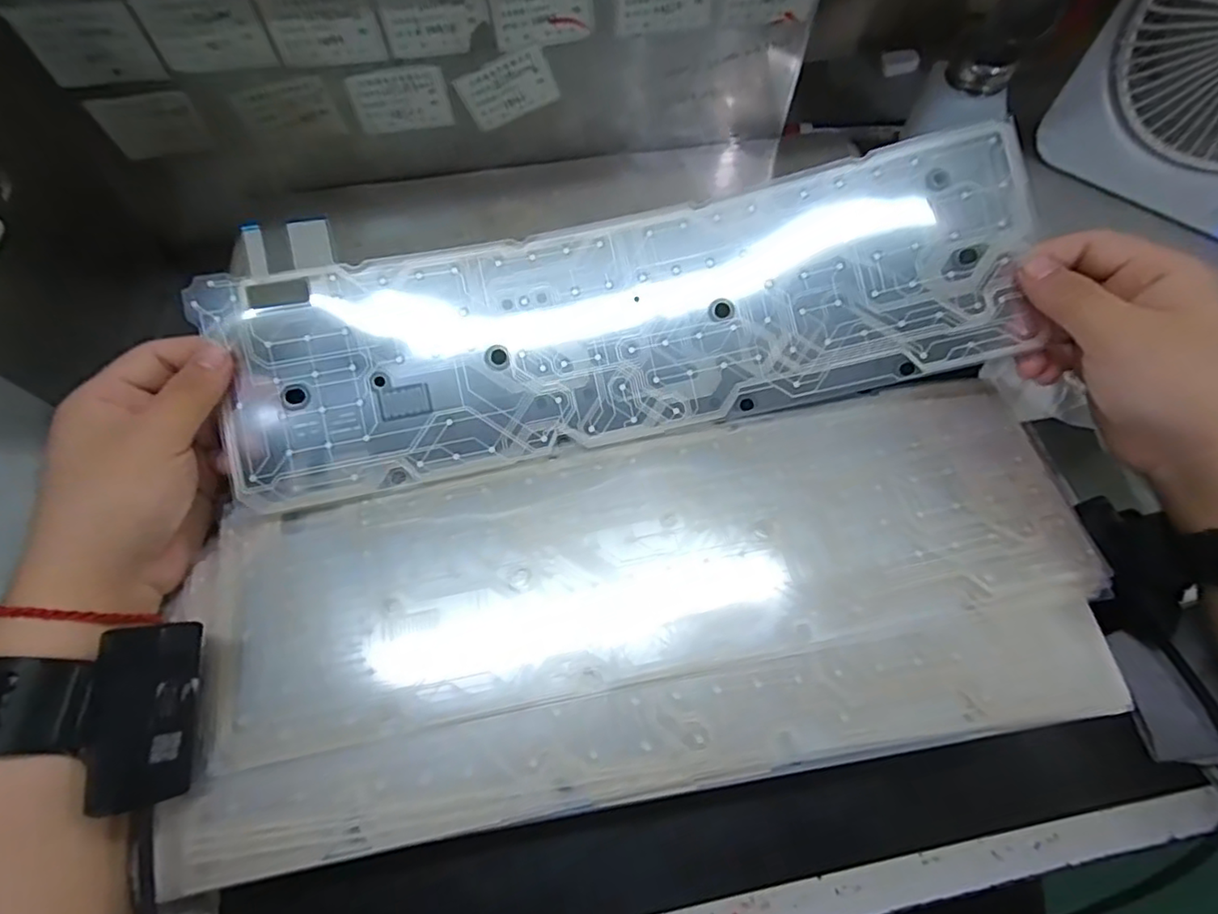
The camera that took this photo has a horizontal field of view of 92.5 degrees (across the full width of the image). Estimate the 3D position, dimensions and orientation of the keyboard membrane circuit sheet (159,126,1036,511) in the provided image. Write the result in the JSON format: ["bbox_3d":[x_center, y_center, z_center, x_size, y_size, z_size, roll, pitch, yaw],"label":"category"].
[{"bbox_3d":[0.008,-0.072,0.310,0.409,0.025,0.120,-12,89,-1],"label":"keyboard membrane circuit sheet"}]

